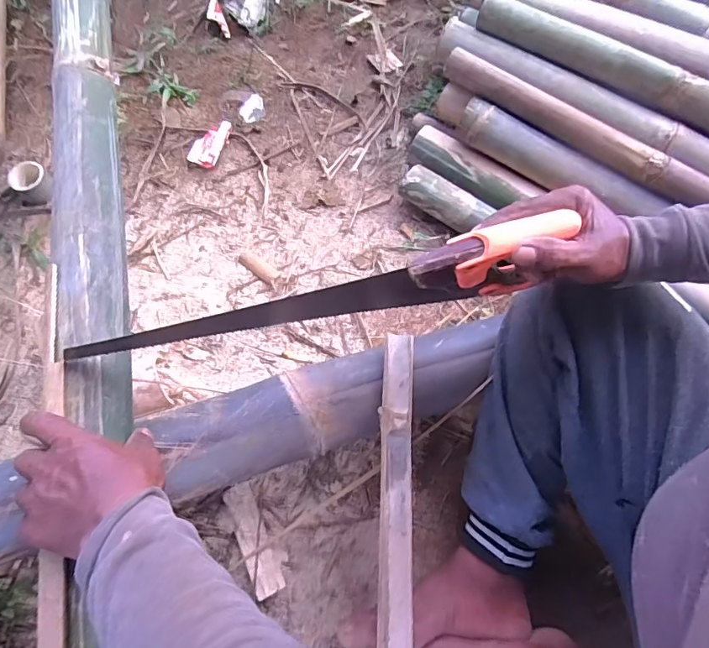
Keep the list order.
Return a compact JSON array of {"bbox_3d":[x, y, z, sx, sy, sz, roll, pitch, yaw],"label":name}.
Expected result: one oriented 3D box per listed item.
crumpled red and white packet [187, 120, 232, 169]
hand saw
[{"bbox_3d":[-0.246,-0.313,0.825,0.050,0.021,0.094,17,70,8],"label":"crumpled red and white packet"},{"bbox_3d":[-0.038,-0.015,0.456,0.456,0.103,0.031,-12,68,10],"label":"hand saw"}]

